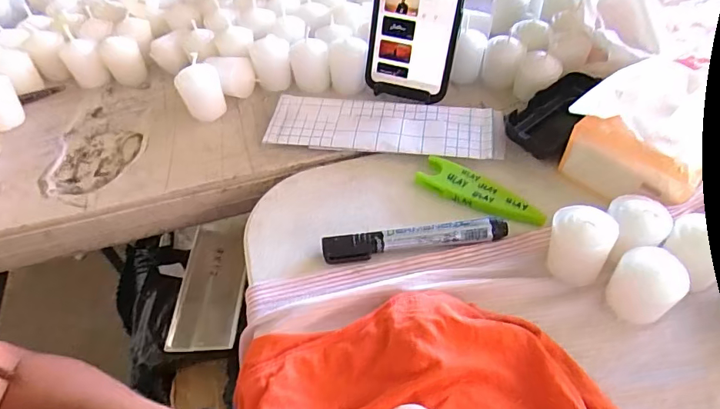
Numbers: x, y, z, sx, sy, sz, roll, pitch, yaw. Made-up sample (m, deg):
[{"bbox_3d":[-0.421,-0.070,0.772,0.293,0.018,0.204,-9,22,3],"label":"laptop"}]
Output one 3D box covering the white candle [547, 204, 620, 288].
[{"bbox_3d":[0.146,0.026,0.318,0.037,0.047,0.031,21,54,22],"label":"white candle"}]

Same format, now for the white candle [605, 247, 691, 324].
[{"bbox_3d":[0.182,0.050,0.300,0.036,0.044,0.035,-2,49,3],"label":"white candle"}]

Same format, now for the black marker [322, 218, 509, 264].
[{"bbox_3d":[0.042,0.026,0.350,0.136,0.012,0.018,-7,49,-1],"label":"black marker"}]

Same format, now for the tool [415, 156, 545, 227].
[{"bbox_3d":[0.094,-0.006,0.380,0.102,0.009,0.033,34,72,23],"label":"tool"}]

